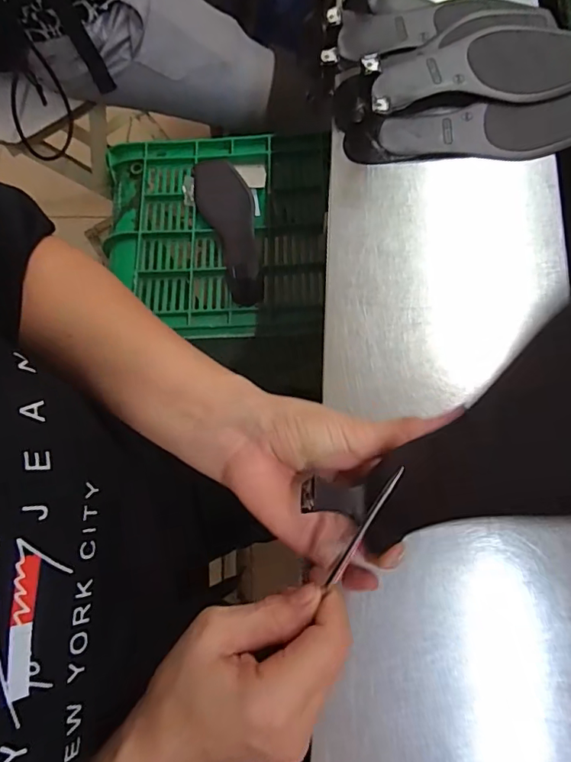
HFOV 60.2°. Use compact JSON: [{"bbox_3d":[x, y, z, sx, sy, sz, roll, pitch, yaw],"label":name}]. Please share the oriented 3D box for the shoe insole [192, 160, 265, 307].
[{"bbox_3d":[-0.078,-0.221,0.682,0.078,0.055,0.241,-15,73,-1],"label":"shoe insole"}]

